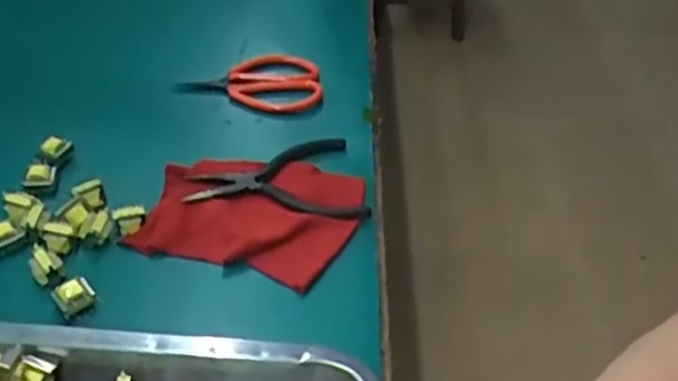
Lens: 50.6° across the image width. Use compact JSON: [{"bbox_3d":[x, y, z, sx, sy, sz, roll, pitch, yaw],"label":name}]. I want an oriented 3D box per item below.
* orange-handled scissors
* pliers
[{"bbox_3d":[-0.071,-0.085,0.580,0.113,0.022,0.057,-7,44,-15],"label":"orange-handled scissors"},{"bbox_3d":[-0.044,-0.005,0.498,0.119,0.012,0.079,-7,44,-16],"label":"pliers"}]

